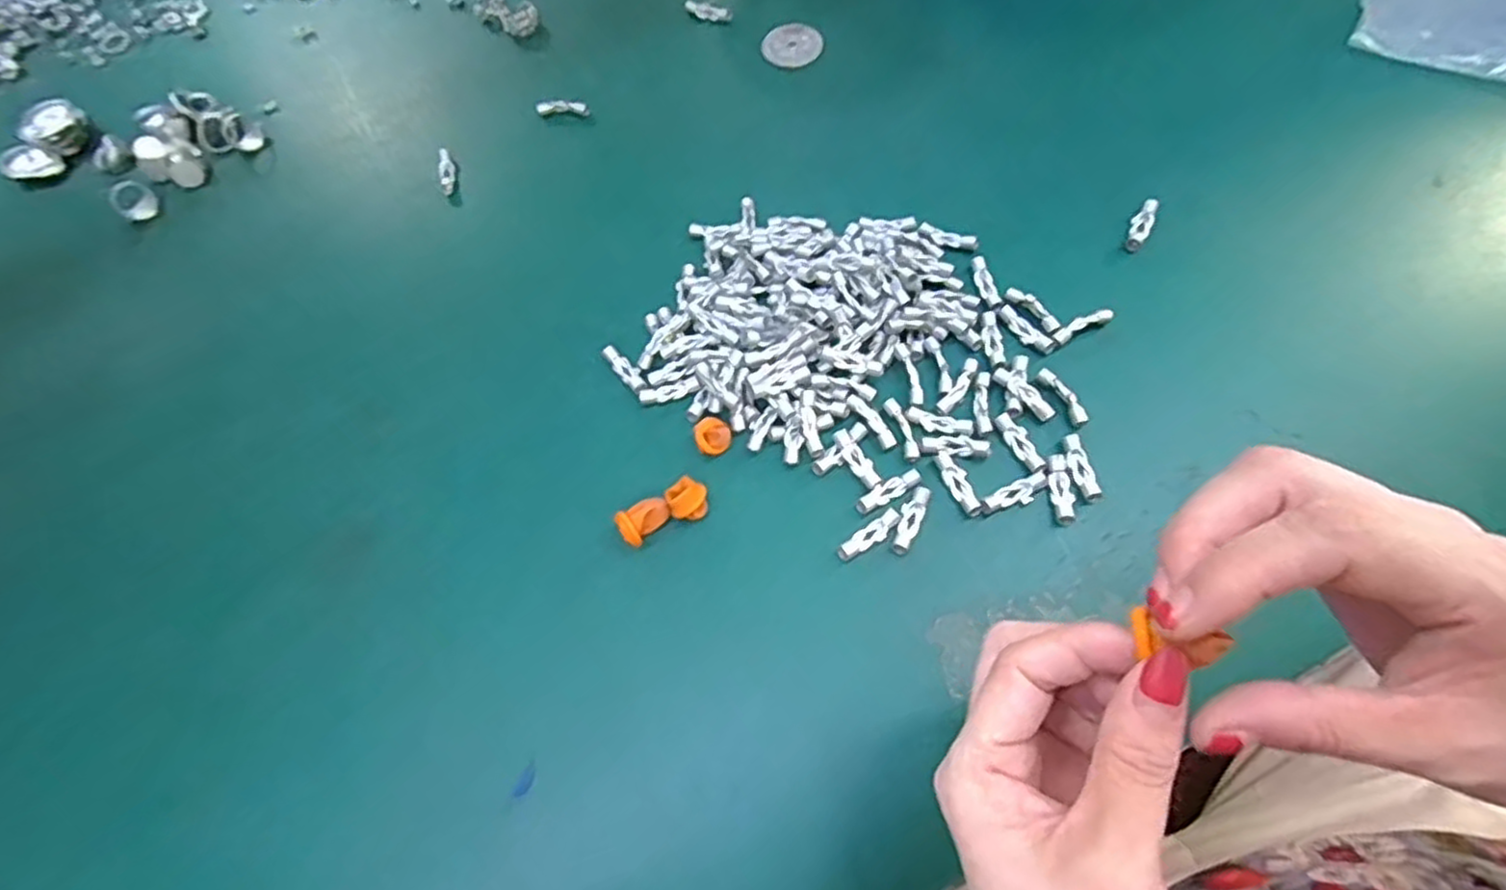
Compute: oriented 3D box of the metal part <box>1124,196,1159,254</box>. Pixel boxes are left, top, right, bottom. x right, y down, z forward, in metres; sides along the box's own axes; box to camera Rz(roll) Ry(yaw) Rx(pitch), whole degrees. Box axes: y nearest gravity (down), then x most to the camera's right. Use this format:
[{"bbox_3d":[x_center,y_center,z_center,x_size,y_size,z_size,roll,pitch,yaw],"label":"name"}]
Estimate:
[{"bbox_3d":[0.228,-0.129,0.422,0.012,0.011,0.033,30,69,17],"label":"metal part"}]

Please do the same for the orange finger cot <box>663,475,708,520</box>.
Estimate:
[{"bbox_3d":[-0.033,0.028,0.369,0.021,0.010,0.021,-35,68,-11],"label":"orange finger cot"}]

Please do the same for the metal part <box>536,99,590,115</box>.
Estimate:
[{"bbox_3d":[-0.133,-0.236,0.502,0.039,0.007,0.012,6,64,7],"label":"metal part"}]

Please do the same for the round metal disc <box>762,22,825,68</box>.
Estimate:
[{"bbox_3d":[0.028,-0.286,0.513,0.040,0.004,0.042,-2,66,4],"label":"round metal disc"}]

